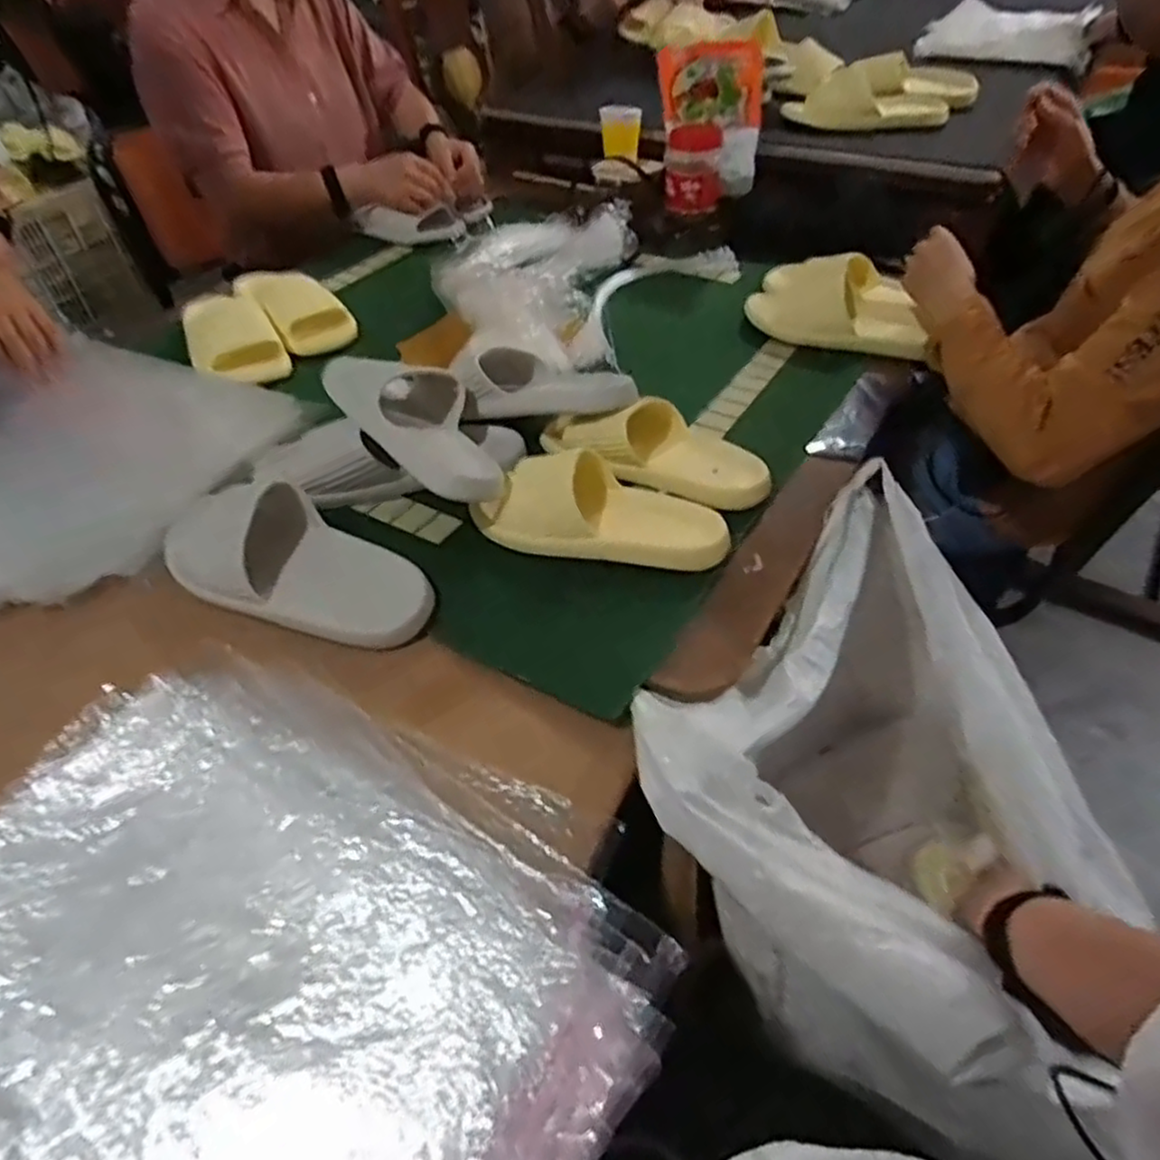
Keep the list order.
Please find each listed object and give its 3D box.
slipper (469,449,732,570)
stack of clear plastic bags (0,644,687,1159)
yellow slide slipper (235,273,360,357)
[{"bbox_3d":[0.015,-0.066,0.651,0.239,0.065,0.098,9,48,11],"label":"slipper"},{"bbox_3d":[-0.212,0.242,0.380,0.429,0.053,0.420,30,54,27],"label":"stack of clear plastic bags"},{"bbox_3d":[-0.407,-0.390,1.004,0.108,0.071,0.224,-30,53,-24],"label":"yellow slide slipper"}]

